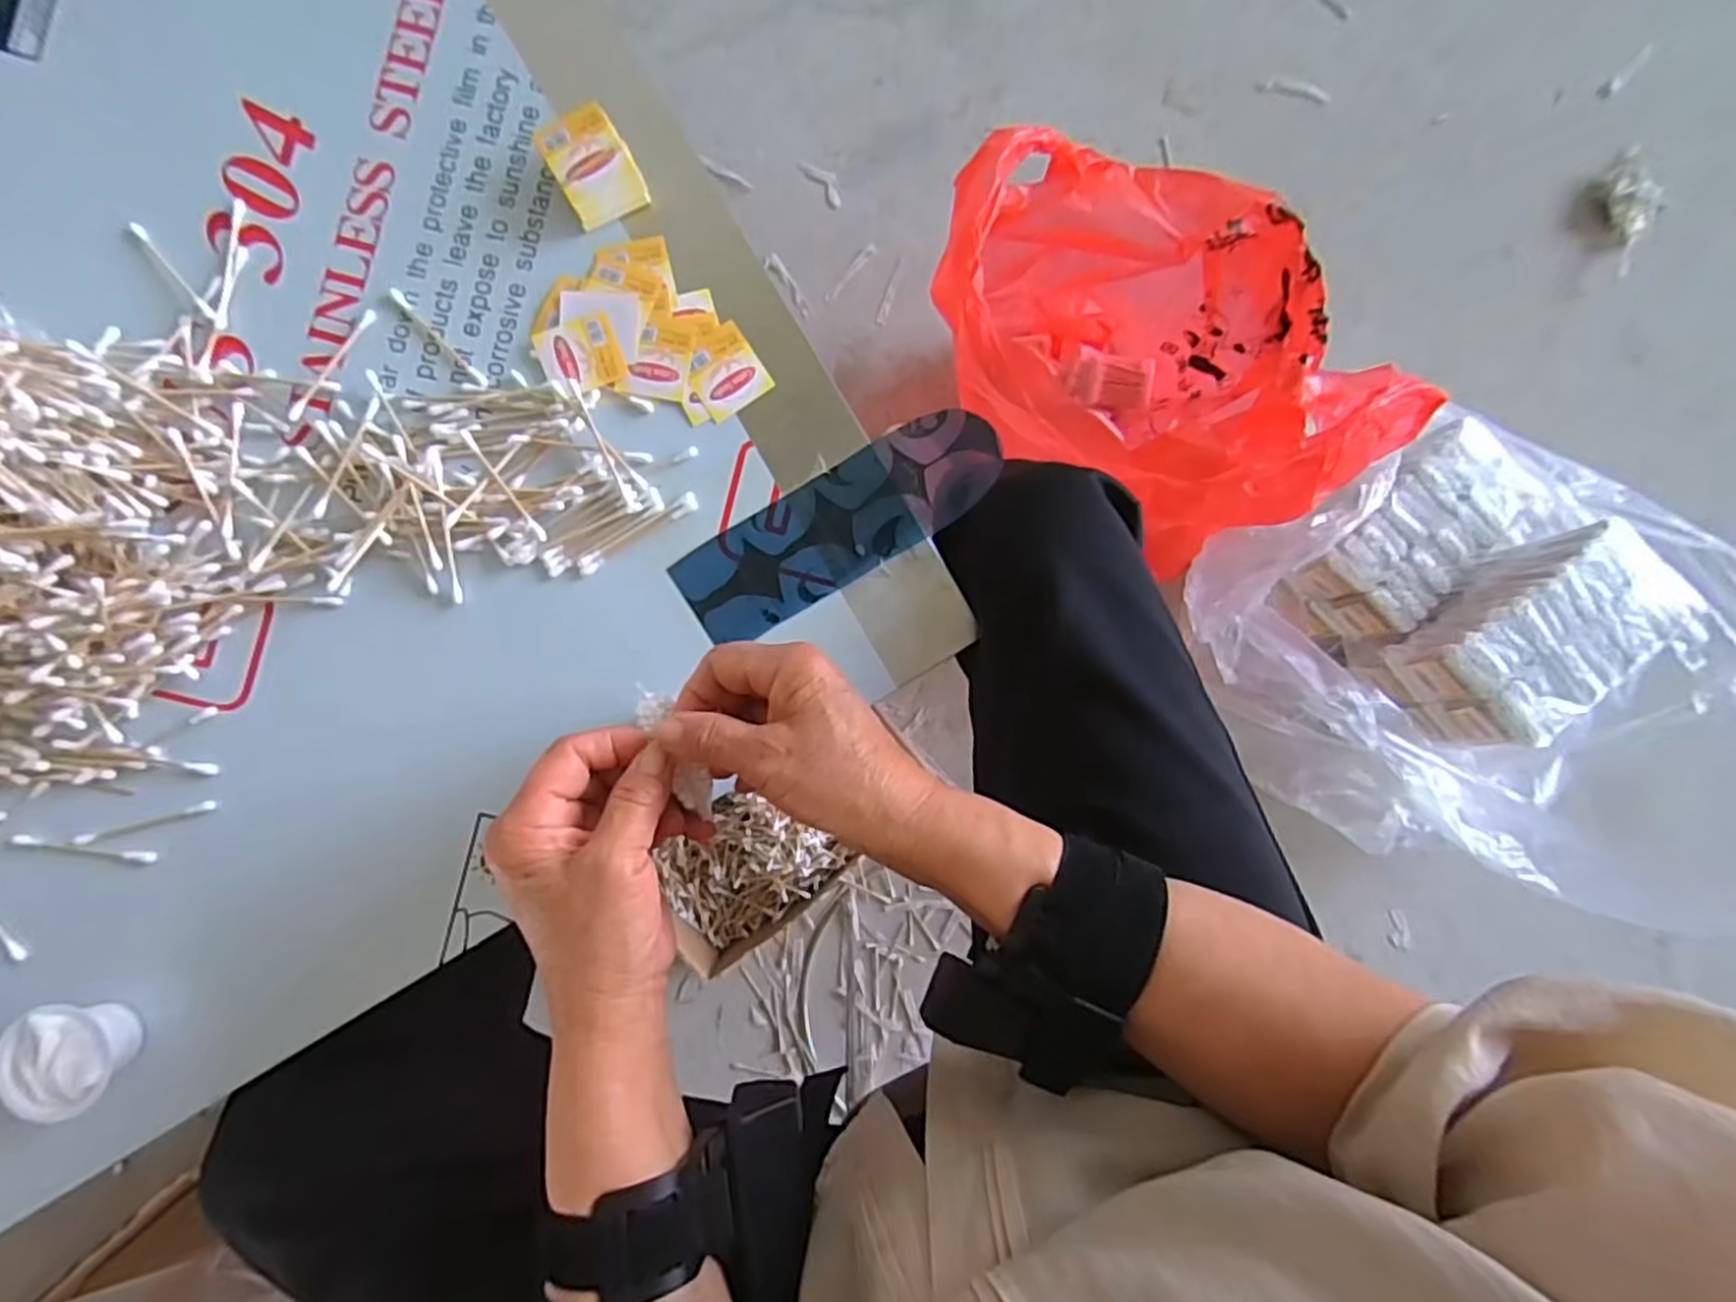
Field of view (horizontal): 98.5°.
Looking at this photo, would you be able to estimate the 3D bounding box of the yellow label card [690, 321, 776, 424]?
[{"bbox_3d":[-0.079,-0.155,0.416,0.038,0.004,0.043,-34,89,-4],"label":"yellow label card"}]

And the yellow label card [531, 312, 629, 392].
[{"bbox_3d":[-0.158,-0.163,0.411,0.043,0.006,0.042,-22,89,-3],"label":"yellow label card"}]

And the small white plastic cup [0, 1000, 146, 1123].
[{"bbox_3d":[-0.402,0.203,0.381,0.044,0.034,0.052,-43,90,-4],"label":"small white plastic cup"}]

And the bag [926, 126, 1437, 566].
[{"bbox_3d":[0.243,-0.264,0.730,0.299,0.317,0.365,-29,89,-4],"label":"bag"}]

